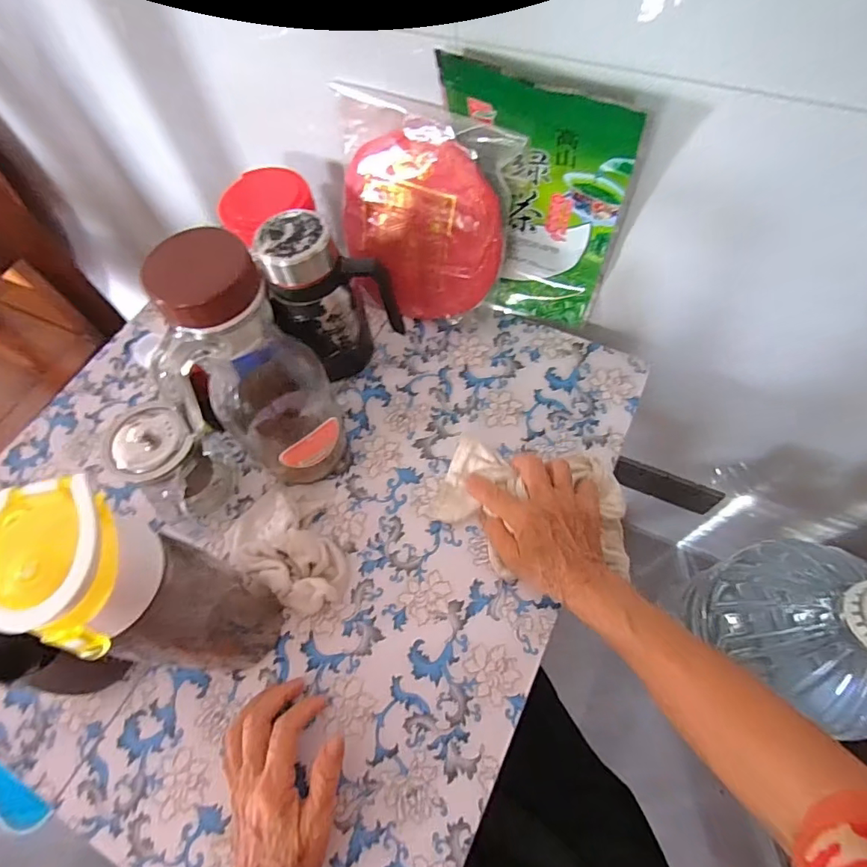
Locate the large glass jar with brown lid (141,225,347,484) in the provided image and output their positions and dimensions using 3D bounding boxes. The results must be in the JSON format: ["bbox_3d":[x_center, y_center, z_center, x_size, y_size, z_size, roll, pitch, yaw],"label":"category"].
[{"bbox_3d":[-0.141,-0.035,0.404,0.087,0.257,0.091,-2,63,3],"label":"large glass jar with brown lid"}]

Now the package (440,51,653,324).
[{"bbox_3d":[0.092,-0.211,0.490,0.173,0.242,0.026,22,66,14],"label":"package"}]

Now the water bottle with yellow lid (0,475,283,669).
[{"bbox_3d":[-0.198,0.112,0.337,0.122,0.246,0.082,1,63,4],"label":"water bottle with yellow lid"}]

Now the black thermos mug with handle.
[{"bbox_3d":[-0.100,-0.134,0.502,0.108,0.162,0.075,-26,64,-10],"label":"black thermos mug with handle"}]

